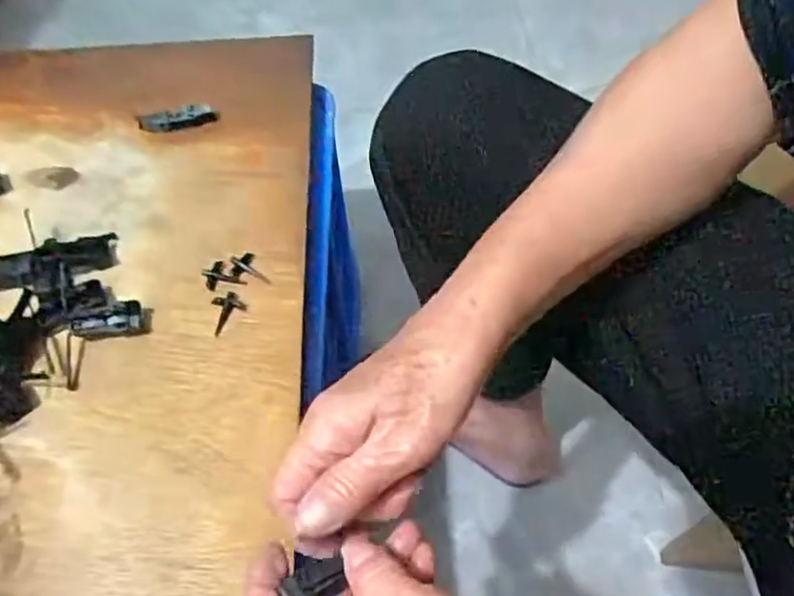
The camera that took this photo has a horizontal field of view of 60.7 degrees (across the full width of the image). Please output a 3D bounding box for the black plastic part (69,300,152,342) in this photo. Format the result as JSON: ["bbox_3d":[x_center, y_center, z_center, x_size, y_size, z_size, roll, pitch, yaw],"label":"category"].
[{"bbox_3d":[-0.195,0.015,0.460,0.050,0.014,0.021,-11,57,-5],"label":"black plastic part"}]

